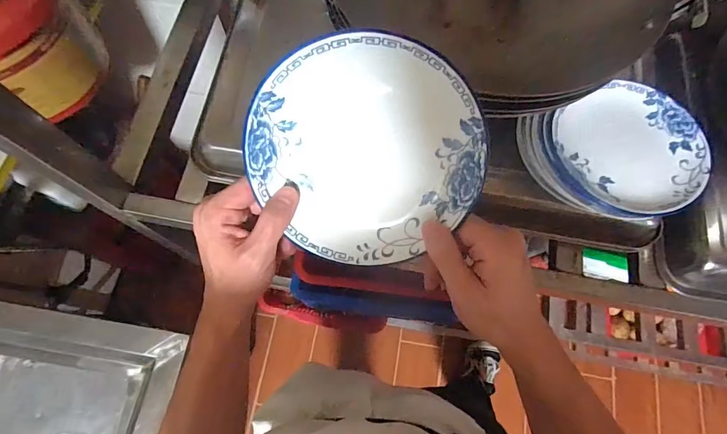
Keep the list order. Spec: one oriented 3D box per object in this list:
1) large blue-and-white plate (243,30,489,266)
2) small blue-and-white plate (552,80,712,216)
[{"bbox_3d":[0.002,-0.045,0.284,0.152,0.026,0.156,2,118,3],"label":"large blue-and-white plate"},{"bbox_3d":[0.278,-0.072,0.415,0.143,0.017,0.142,1,71,-2],"label":"small blue-and-white plate"}]

